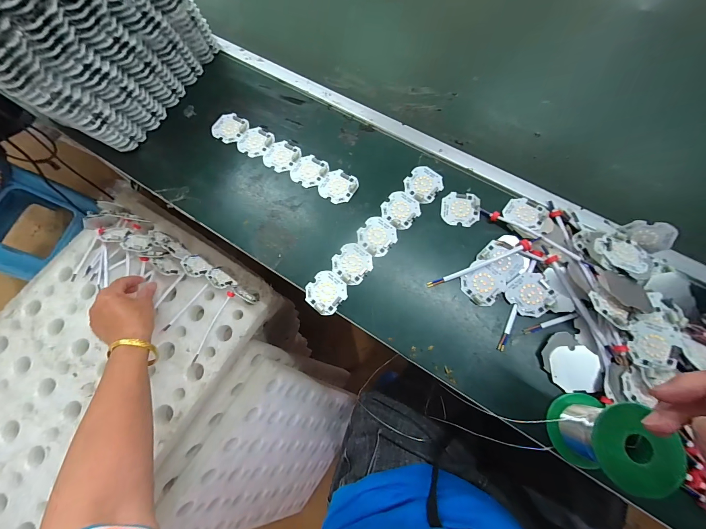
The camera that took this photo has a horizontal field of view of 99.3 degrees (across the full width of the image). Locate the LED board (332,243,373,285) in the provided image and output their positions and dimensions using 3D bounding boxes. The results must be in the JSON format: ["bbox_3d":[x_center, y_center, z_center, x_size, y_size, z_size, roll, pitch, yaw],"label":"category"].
[{"bbox_3d":[-0.001,-0.002,0.372,0.045,0.004,0.046,42,78,14],"label":"LED board"}]

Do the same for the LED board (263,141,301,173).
[{"bbox_3d":[-0.100,-0.154,0.423,0.049,0.004,0.046,31,76,11],"label":"LED board"}]

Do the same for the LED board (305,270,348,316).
[{"bbox_3d":[-0.032,0.033,0.363,0.046,0.004,0.049,39,78,13],"label":"LED board"}]

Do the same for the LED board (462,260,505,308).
[{"bbox_3d":[0.152,0.022,0.353,0.044,0.004,0.046,-43,75,0],"label":"LED board"}]

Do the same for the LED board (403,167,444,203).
[{"bbox_3d":[0.094,-0.107,0.398,0.047,0.004,0.047,41,78,14],"label":"LED board"}]

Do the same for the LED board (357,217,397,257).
[{"bbox_3d":[0.031,-0.037,0.380,0.045,0.004,0.047,40,78,13],"label":"LED board"}]

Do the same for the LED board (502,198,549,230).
[{"bbox_3d":[0.215,-0.065,0.373,0.047,0.004,0.040,35,71,23],"label":"LED board"}]

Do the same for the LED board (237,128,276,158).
[{"bbox_3d":[-0.142,-0.179,0.433,0.049,0.004,0.046,30,76,11],"label":"LED board"}]

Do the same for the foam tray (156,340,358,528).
[{"bbox_3d":[-0.162,0.429,0.721,0.055,0.566,0.417,24,73,37],"label":"foam tray"}]

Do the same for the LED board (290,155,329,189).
[{"bbox_3d":[-0.060,-0.130,0.413,0.046,0.004,0.046,29,76,11],"label":"LED board"}]

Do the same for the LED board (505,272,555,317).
[{"bbox_3d":[0.202,0.034,0.342,0.045,0.006,0.044,-43,70,5],"label":"LED board"}]

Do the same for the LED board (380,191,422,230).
[{"bbox_3d":[0.061,-0.072,0.389,0.046,0.004,0.047,41,78,14],"label":"LED board"}]

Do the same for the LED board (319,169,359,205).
[{"bbox_3d":[-0.020,-0.105,0.404,0.048,0.004,0.046,33,77,12],"label":"LED board"}]

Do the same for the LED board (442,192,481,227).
[{"bbox_3d":[0.139,-0.072,0.385,0.048,0.004,0.045,8,73,5],"label":"LED board"}]

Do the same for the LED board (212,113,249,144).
[{"bbox_3d":[-0.182,-0.202,0.443,0.048,0.004,0.046,32,76,12],"label":"LED board"}]

